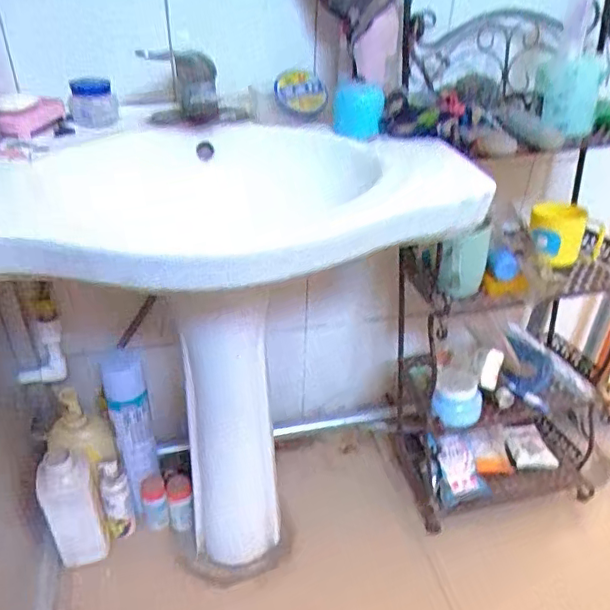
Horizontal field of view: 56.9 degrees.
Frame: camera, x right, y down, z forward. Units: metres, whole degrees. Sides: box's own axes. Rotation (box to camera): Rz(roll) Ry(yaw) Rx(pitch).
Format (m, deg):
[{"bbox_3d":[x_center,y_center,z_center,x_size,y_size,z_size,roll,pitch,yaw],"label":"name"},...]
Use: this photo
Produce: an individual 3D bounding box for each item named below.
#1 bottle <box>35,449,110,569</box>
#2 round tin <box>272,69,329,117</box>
[{"bbox_3d":[-0.377,0.335,0.913,0.084,0.232,0.079,-19,40,-27],"label":"bottle"},{"bbox_3d":[-0.002,-0.288,0.775,0.065,0.062,0.039,-29,62,12],"label":"round tin"}]

